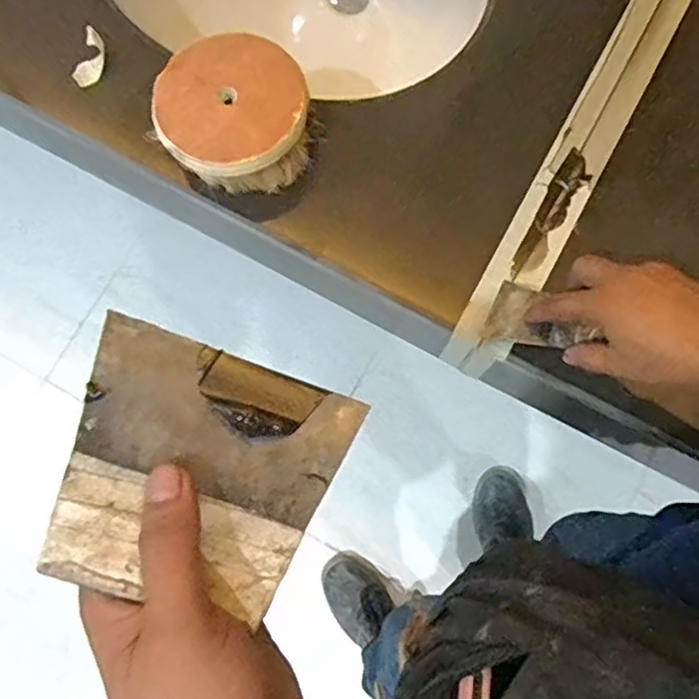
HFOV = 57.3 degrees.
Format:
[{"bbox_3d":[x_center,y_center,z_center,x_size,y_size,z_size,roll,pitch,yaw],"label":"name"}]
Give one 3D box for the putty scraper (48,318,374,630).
[{"bbox_3d":[-0.058,0.048,0.250,0.104,0.007,0.096,20,72,-8],"label":"putty scraper"}]

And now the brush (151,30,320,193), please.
[{"bbox_3d":[-0.103,-0.213,0.576,0.129,0.053,0.137,0,78,2],"label":"brush"}]

